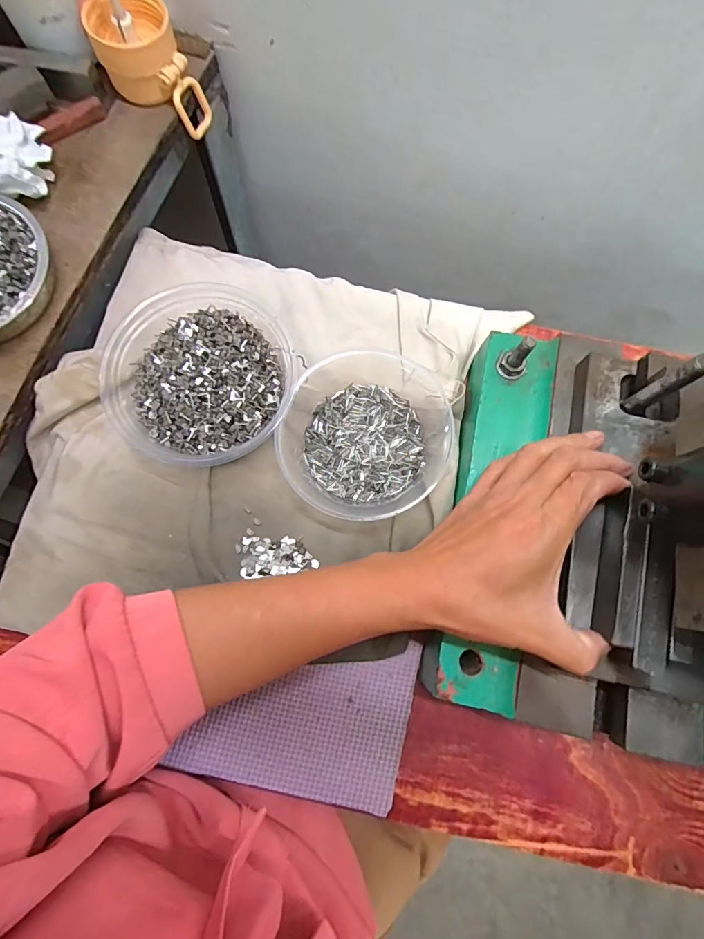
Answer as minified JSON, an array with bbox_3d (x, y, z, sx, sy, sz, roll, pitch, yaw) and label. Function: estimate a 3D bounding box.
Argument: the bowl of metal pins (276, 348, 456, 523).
[{"bbox_3d":[0.016,-0.033,0.332,0.120,0.040,0.147,32,78,5],"label":"bowl of metal pins"}]

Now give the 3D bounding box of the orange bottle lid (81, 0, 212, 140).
[{"bbox_3d":[-0.168,-0.336,0.369,0.069,0.081,0.063,0,77,-2],"label":"orange bottle lid"}]

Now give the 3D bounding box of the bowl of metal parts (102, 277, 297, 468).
[{"bbox_3d":[-0.111,-0.070,0.335,0.135,0.047,0.134,0,77,-2],"label":"bowl of metal parts"}]

